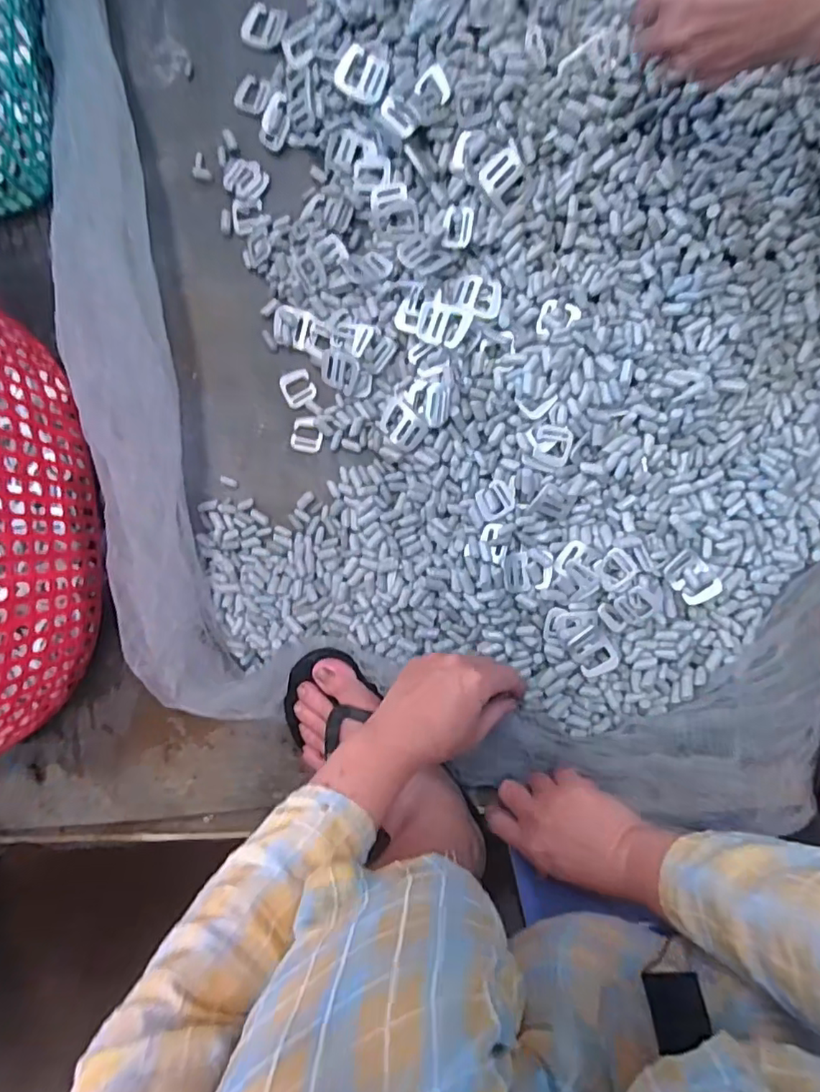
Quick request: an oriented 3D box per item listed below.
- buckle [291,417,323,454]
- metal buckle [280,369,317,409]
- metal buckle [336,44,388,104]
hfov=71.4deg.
[{"bbox_3d":[-0.096,-0.103,0.531,0.029,0.004,0.032,8,92,8],"label":"buckle"},{"bbox_3d":[-0.105,-0.148,0.535,0.030,0.004,0.033,-25,87,8],"label":"metal buckle"},{"bbox_3d":[-0.041,-0.402,0.486,0.046,0.008,0.034,33,96,7],"label":"metal buckle"}]

